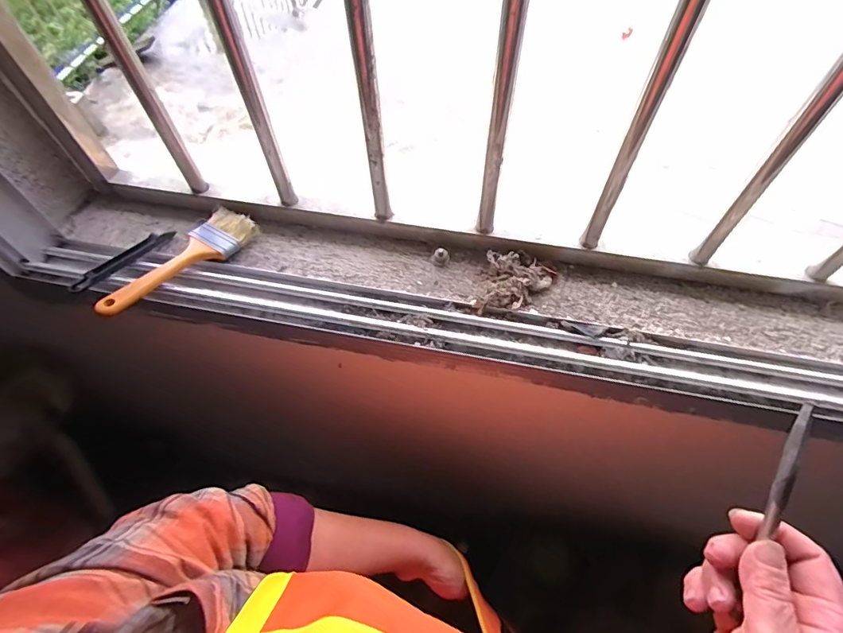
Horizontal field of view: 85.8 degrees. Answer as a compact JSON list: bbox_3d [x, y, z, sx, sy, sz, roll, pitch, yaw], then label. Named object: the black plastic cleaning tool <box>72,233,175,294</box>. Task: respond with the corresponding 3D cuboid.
[{"bbox_3d":[-0.318,-0.064,0.490,0.015,0.017,0.120,25,48,15],"label":"black plastic cleaning tool"}]

